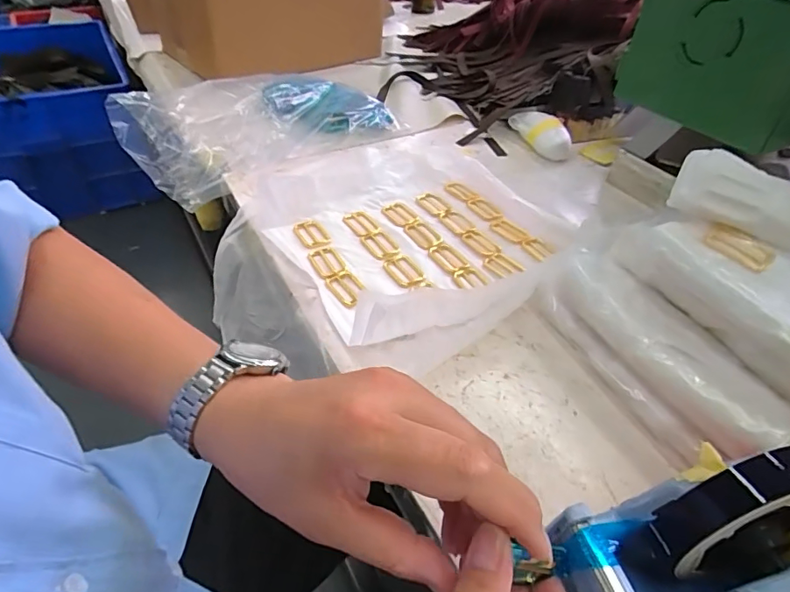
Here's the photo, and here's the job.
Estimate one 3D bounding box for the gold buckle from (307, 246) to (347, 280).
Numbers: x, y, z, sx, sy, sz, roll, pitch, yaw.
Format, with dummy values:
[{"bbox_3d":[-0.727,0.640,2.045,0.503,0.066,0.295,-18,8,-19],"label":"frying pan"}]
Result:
[{"bbox_3d":[-0.071,-0.035,0.512,0.031,0.004,0.052,-21,48,-24],"label":"gold buckle"}]

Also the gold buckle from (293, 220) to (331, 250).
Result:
[{"bbox_3d":[-0.092,-0.068,0.546,0.032,0.005,0.049,-21,48,-24],"label":"gold buckle"}]

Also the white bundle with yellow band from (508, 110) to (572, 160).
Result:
[{"bbox_3d":[0.224,-0.250,0.746,0.049,0.037,0.114,-14,45,-18],"label":"white bundle with yellow band"}]

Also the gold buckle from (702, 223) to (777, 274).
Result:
[{"bbox_3d":[0.256,-0.037,0.364,0.031,0.008,0.047,-29,51,-30],"label":"gold buckle"}]

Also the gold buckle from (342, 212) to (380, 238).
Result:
[{"bbox_3d":[-0.039,-0.083,0.566,0.029,0.004,0.048,-18,47,-21],"label":"gold buckle"}]

